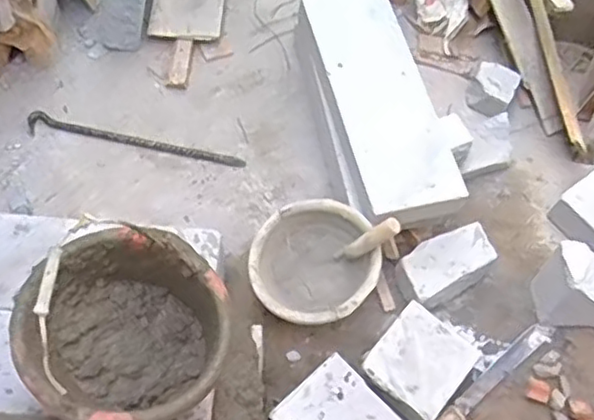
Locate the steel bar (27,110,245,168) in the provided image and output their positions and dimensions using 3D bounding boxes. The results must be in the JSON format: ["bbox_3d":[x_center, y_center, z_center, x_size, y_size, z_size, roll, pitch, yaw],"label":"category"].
[{"bbox_3d":[-0.403,-0.168,1.640,0.548,0.014,0.056,13,62,5],"label":"steel bar"}]

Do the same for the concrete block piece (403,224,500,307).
[{"bbox_3d":[0.328,0.122,1.471,0.193,0.111,0.113,-28,66,-15],"label":"concrete block piece"}]

